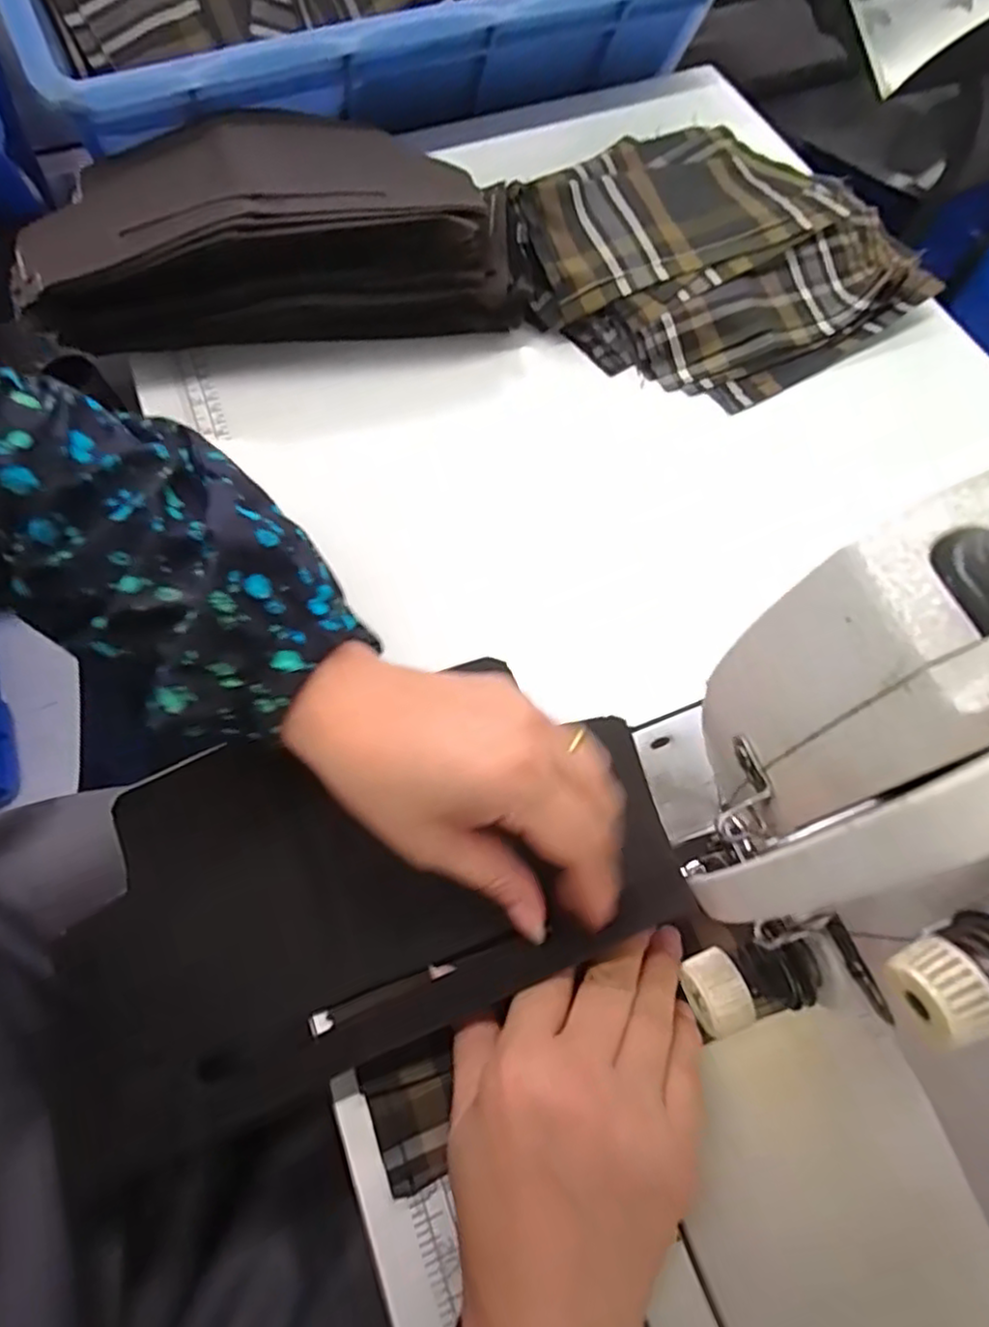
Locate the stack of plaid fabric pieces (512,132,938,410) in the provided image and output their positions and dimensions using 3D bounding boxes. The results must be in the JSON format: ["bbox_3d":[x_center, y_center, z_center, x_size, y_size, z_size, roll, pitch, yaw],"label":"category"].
[{"bbox_3d":[0.155,-0.278,0.459,0.228,0.048,0.230,40,71,14],"label":"stack of plaid fabric pieces"}]

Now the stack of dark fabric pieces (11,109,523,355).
[{"bbox_3d":[-0.144,-0.294,0.438,0.297,0.069,0.179,-9,67,-6],"label":"stack of dark fabric pieces"}]

